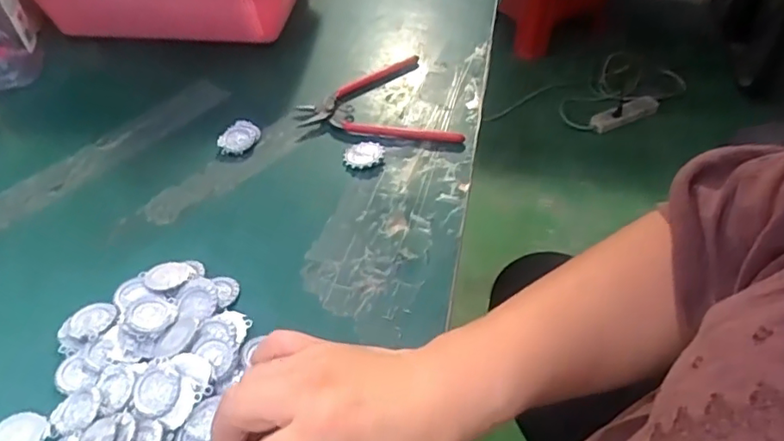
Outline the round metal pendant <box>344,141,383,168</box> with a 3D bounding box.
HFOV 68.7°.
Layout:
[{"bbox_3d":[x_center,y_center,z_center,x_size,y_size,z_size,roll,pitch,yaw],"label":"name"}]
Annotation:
[{"bbox_3d":[-0.023,-0.055,0.477,0.031,0.004,0.031,-1,46,1],"label":"round metal pendant"}]

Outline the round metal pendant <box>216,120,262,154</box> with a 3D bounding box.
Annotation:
[{"bbox_3d":[-0.132,-0.071,0.496,0.028,0.011,0.038,13,48,14],"label":"round metal pendant"}]

